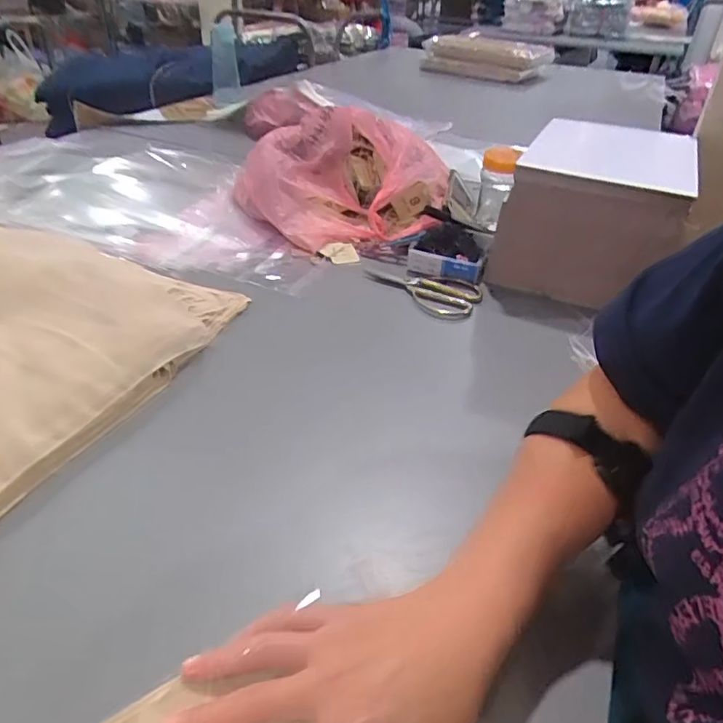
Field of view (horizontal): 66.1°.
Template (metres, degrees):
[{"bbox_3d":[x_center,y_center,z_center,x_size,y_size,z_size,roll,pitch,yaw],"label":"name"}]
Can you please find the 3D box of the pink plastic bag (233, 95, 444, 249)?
[{"bbox_3d":[-0.026,-0.285,0.865,0.336,0.159,0.226,-1,36,-6],"label":"pink plastic bag"}]

